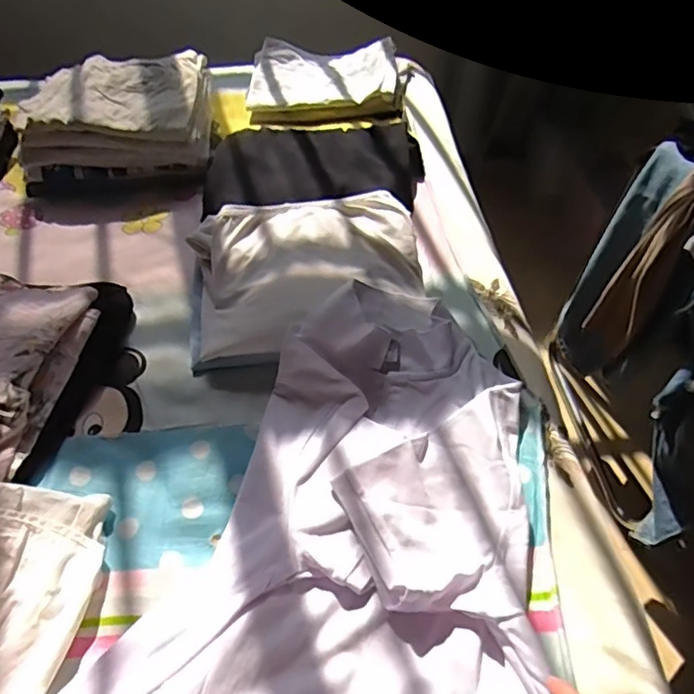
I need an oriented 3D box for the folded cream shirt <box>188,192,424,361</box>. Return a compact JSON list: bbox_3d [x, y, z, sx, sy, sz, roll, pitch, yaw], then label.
[{"bbox_3d":[-0.049,-0.102,0.785,0.307,0.064,0.251,-9,51,-8],"label":"folded cream shirt"}]

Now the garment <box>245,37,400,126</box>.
[{"bbox_3d":[-0.042,-0.524,1.145,0.298,0.069,0.240,2,50,1],"label":"garment"}]

